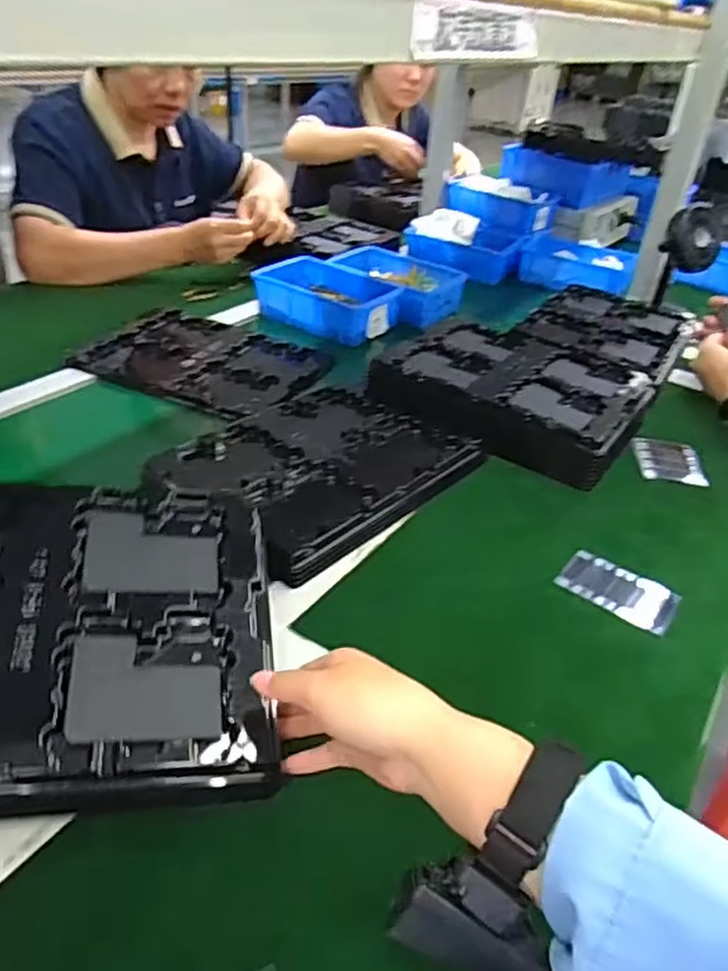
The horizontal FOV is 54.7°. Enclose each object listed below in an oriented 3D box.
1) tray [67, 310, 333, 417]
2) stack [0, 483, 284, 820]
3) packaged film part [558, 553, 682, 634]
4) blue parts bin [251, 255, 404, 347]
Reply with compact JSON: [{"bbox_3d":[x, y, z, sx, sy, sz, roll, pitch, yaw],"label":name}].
[{"bbox_3d":[-0.205,-0.167,0.924,0.283,0.015,0.230,20,37,19],"label":"tray"},{"bbox_3d":[-0.205,0.091,0.443,0.286,0.037,0.219,3,48,-19],"label":"stack"},{"bbox_3d":[0.227,0.094,0.630,0.099,0.009,0.066,26,39,26],"label":"packaged film part"},{"bbox_3d":[-0.055,-0.287,1.073,0.215,0.059,0.150,19,37,18],"label":"blue parts bin"}]

